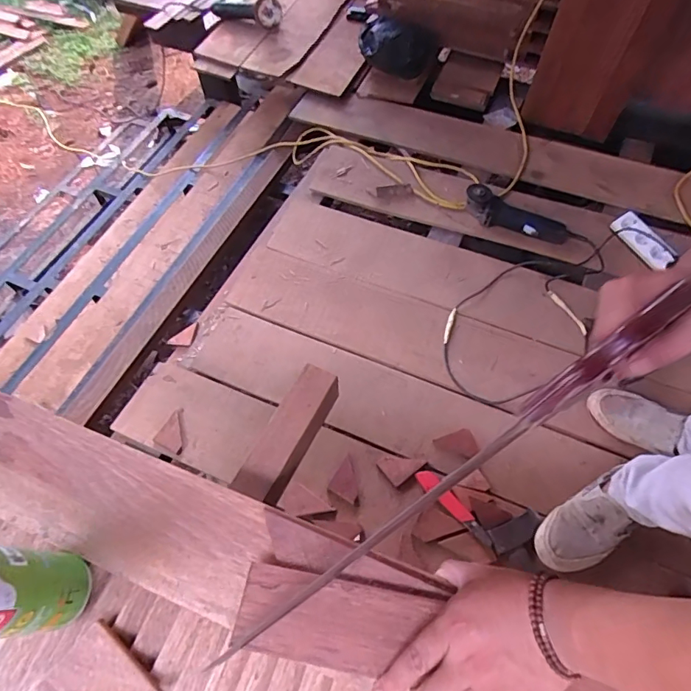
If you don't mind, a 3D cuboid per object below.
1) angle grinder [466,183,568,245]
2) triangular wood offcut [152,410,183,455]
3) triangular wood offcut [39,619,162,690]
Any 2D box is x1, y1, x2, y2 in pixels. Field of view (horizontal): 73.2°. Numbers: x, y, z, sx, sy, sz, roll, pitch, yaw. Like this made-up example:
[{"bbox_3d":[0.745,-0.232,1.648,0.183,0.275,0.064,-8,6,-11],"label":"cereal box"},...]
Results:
[{"bbox_3d":[0.449,-0.340,1.221,0.278,0.081,0.067,19,64,10],"label":"angle grinder"},{"bbox_3d":[-0.363,0.185,0.998,0.069,0.008,0.081,28,66,13],"label":"triangular wood offcut"},{"bbox_3d":[-0.211,0.291,0.401,0.078,0.017,0.063,37,69,17],"label":"triangular wood offcut"}]

